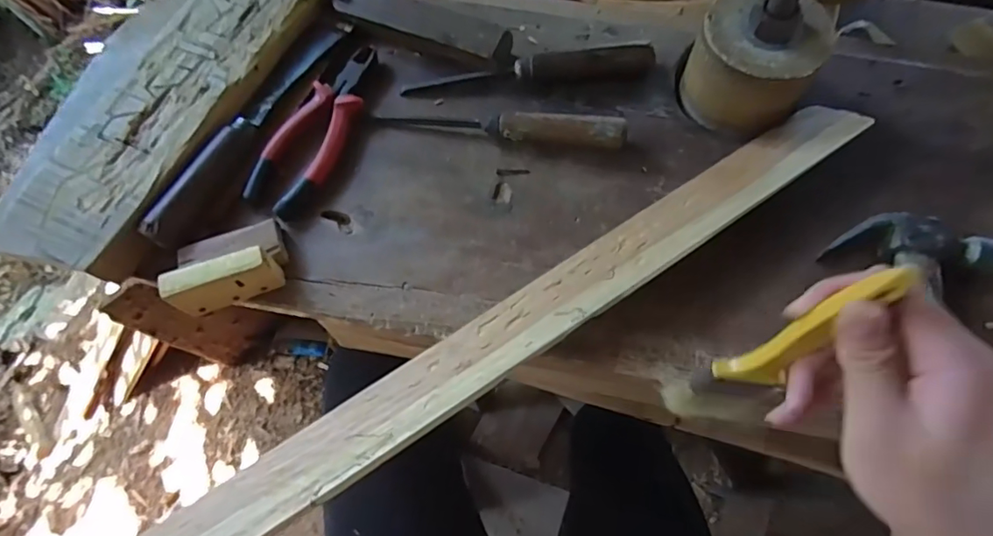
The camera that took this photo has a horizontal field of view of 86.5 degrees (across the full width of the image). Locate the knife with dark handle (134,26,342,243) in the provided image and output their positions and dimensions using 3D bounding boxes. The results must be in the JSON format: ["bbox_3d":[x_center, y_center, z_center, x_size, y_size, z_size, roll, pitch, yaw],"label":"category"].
[{"bbox_3d":[-0.223,-0.129,0.473,0.023,0.026,0.253,24,71,10],"label":"knife with dark handle"}]

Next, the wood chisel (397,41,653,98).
[{"bbox_3d":[0.029,-0.182,0.490,0.228,0.030,0.023,-5,69,-1],"label":"wood chisel"}]

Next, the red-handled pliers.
[{"bbox_3d":[-0.162,-0.133,0.485,0.061,0.013,0.192,19,70,8],"label":"red-handled pliers"}]

